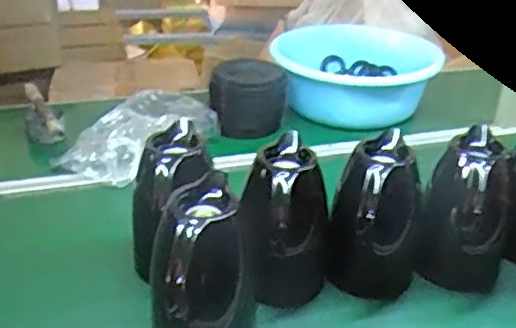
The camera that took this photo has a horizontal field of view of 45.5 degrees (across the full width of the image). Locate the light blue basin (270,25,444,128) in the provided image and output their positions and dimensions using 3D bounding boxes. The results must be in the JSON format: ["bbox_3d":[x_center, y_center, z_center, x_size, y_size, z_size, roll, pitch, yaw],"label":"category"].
[{"bbox_3d":[0.217,-0.206,1.418,0.330,0.141,0.319,1,28,-1],"label":"light blue basin"}]

